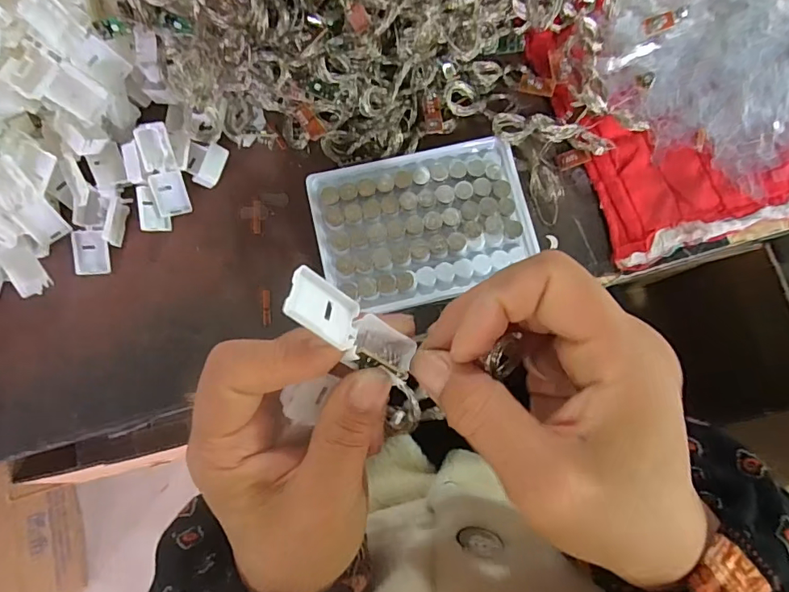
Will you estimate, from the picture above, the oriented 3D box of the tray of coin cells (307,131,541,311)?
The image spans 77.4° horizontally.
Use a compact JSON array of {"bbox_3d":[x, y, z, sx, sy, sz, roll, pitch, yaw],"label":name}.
[{"bbox_3d":[0.018,-0.045,0.305,0.127,0.017,0.094,-12,81,-2],"label":"tray of coin cells"}]

